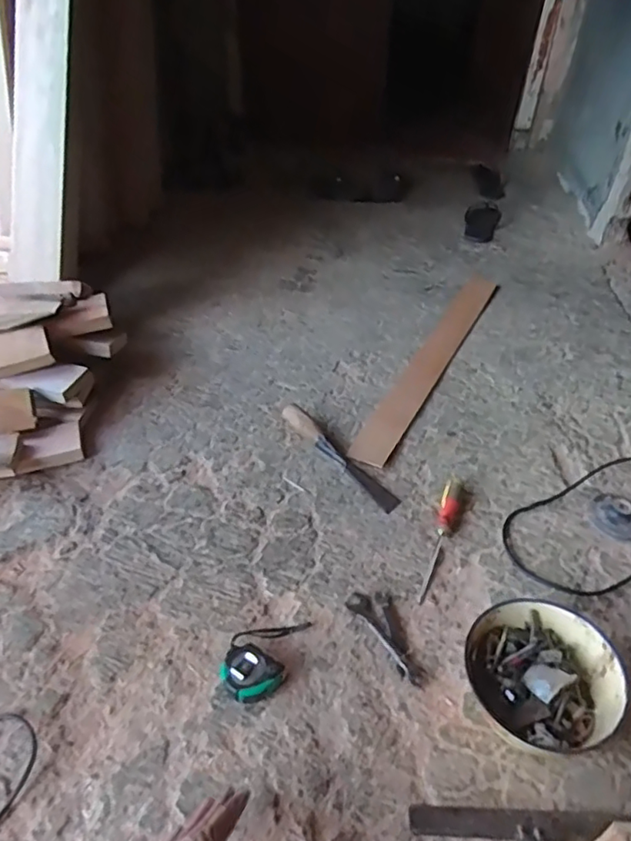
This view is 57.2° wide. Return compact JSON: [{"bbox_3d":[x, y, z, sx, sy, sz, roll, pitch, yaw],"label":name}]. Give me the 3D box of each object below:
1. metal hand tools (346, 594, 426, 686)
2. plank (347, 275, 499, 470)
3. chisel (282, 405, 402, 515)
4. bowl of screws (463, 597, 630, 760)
[{"bbox_3d":[0.107,0.301,0.813,0.058,0.008,0.152,-20,46,-21],"label":"metal hand tools"},{"bbox_3d":[0.265,-0.145,1.283,0.080,0.012,0.731,21,46,21],"label":"plank"},{"bbox_3d":[0.040,0.060,1.037,0.039,0.050,0.282,-32,51,-30],"label":"chisel"},{"bbox_3d":[0.278,0.321,0.721,0.180,0.076,0.175,0,42,0],"label":"bowl of screws"}]

